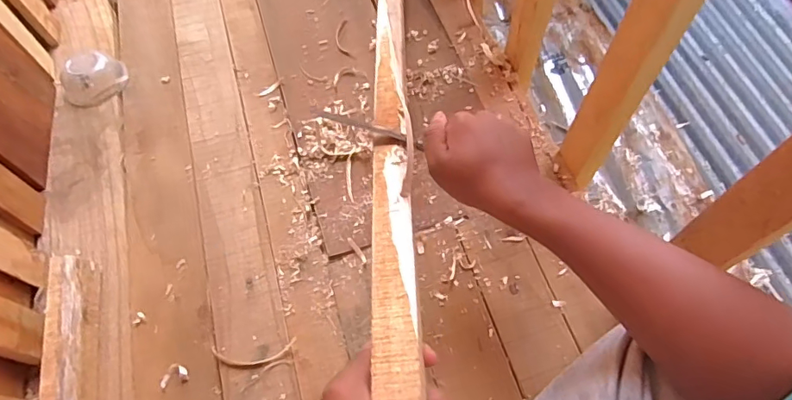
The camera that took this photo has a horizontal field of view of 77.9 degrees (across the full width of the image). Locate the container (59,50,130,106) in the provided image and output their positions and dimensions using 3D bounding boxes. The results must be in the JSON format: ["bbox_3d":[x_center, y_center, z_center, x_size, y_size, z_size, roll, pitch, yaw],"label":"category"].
[{"bbox_3d":[-0.494,-0.204,0.786,0.102,0.044,0.094,-1,61,1],"label":"container"}]

